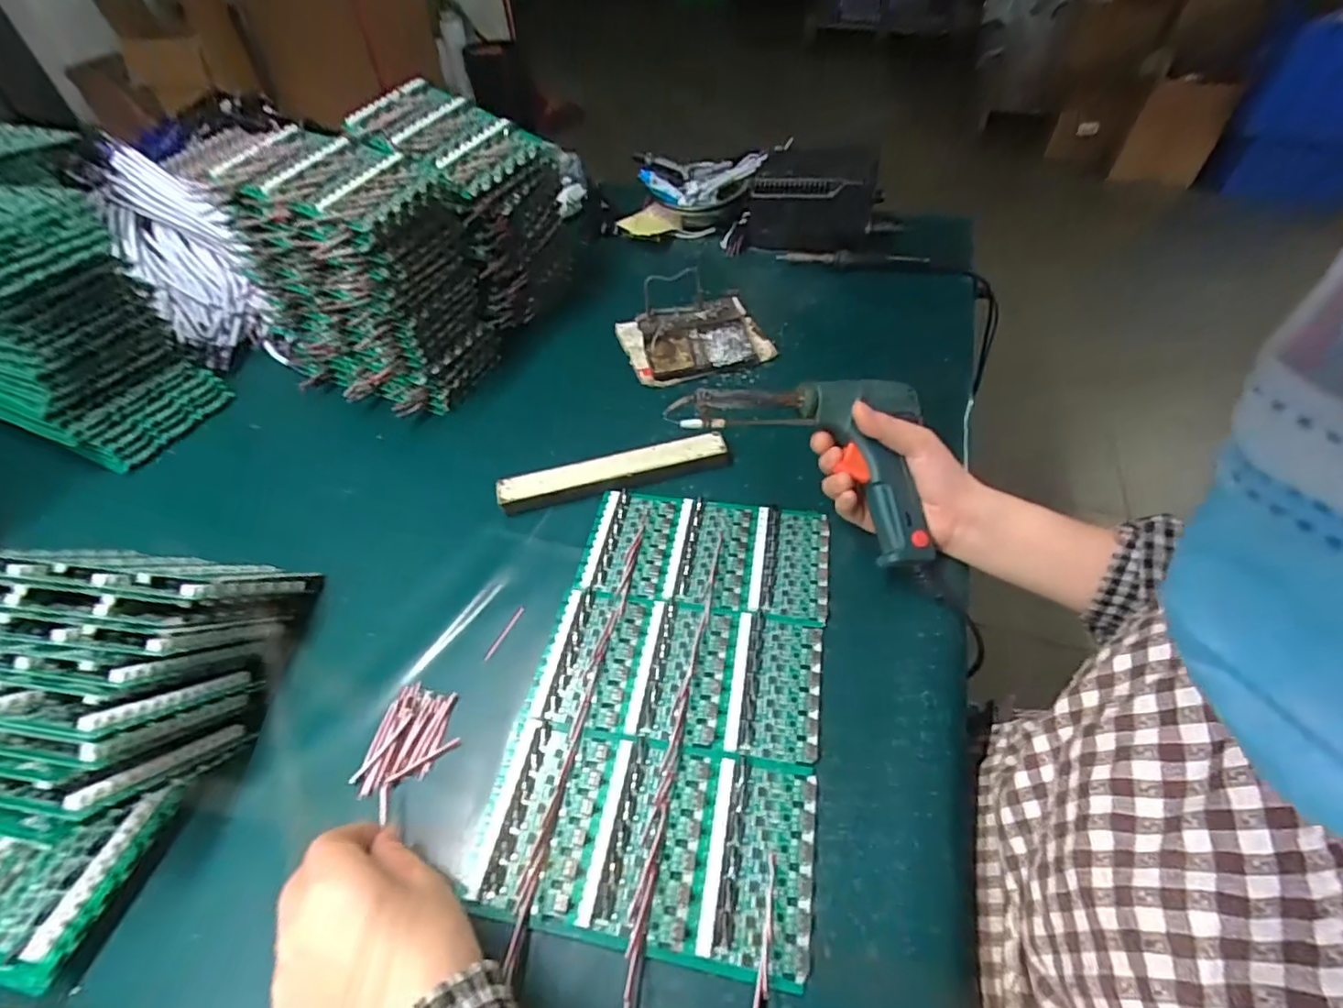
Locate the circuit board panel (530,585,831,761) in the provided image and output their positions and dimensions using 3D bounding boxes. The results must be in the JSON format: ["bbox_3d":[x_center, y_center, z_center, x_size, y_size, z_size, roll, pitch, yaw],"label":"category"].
[{"bbox_3d":[0.005,0.109,0.404,0.186,0.012,0.099,7,49,7],"label":"circuit board panel"}]

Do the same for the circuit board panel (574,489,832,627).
[{"bbox_3d":[0.028,0.036,0.470,0.189,0.016,0.102,8,49,9],"label":"circuit board panel"}]

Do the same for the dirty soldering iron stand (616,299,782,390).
[{"bbox_3d":[0.025,-0.185,0.643,0.152,0.032,0.108,-10,49,-7],"label":"dirty soldering iron stand"}]

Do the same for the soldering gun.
[{"bbox_3d":[0.115,-0.051,0.439,0.205,0.031,0.122,34,74,0],"label":"soldering gun"}]

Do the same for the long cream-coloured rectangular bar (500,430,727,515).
[{"bbox_3d":[-0.050,-0.027,0.521,0.198,0.025,0.030,-13,50,-10],"label":"long cream-coloured rectangular bar"}]

